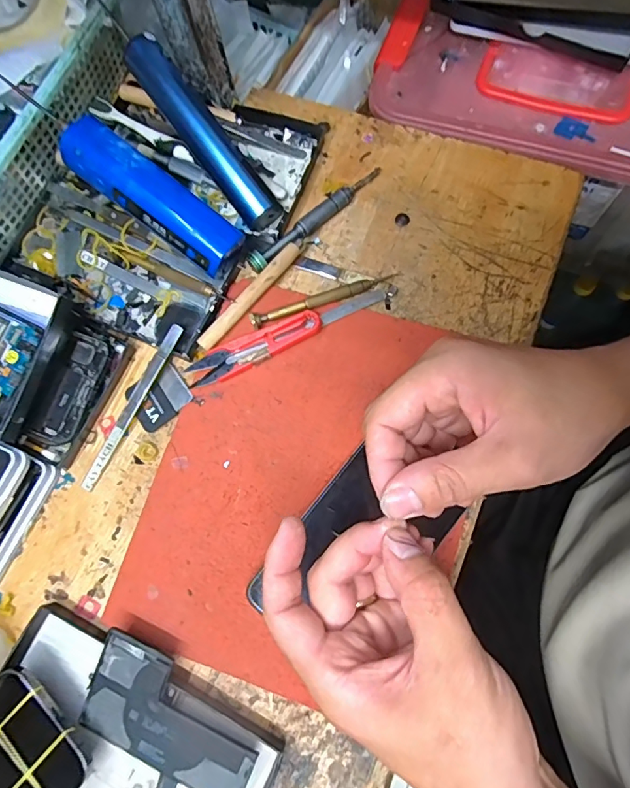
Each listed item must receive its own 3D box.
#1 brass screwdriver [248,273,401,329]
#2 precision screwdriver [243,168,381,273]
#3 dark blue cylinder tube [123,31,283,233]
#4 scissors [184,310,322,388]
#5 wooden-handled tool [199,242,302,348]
[{"bbox_3d":[0.007,-0.069,0.350,0.110,0.007,0.010,-21,75,-1],"label":"brass screwdriver"},{"bbox_3d":[0.002,-0.133,0.367,0.125,0.012,0.015,-39,76,-6],"label":"precision screwdriver"},{"bbox_3d":[-0.083,-0.191,0.358,0.027,0.023,0.155,-39,95,-9],"label":"dark blue cylinder tube"},{"bbox_3d":[-0.042,-0.033,0.342,0.098,0.010,0.023,-24,75,-2],"label":"scissors"},{"bbox_3d":[-0.046,-0.073,0.352,0.012,0.013,0.104,40,82,13],"label":"wooden-handled tool"}]

